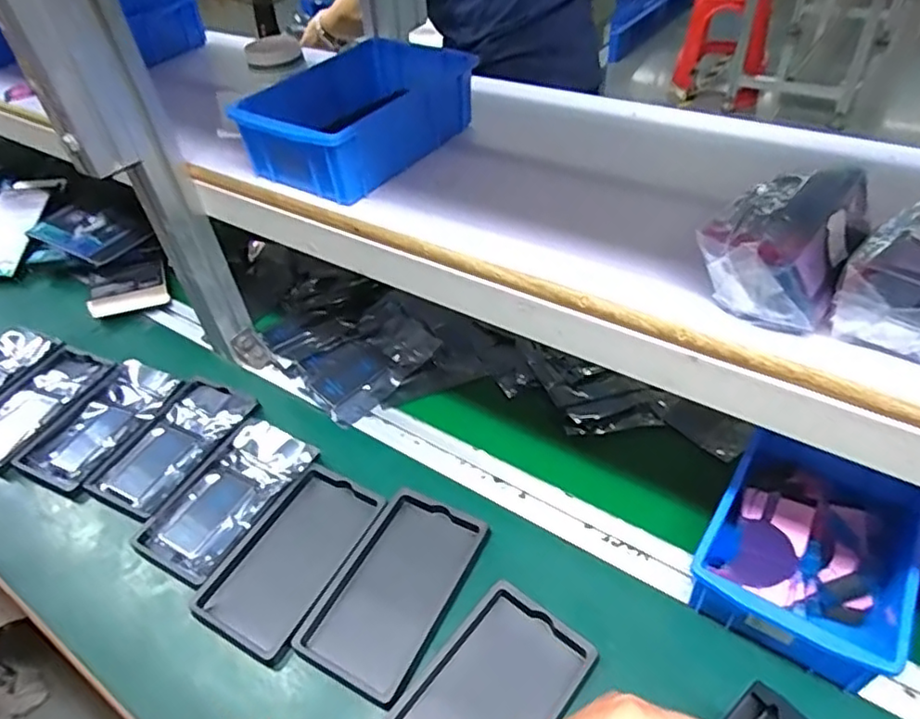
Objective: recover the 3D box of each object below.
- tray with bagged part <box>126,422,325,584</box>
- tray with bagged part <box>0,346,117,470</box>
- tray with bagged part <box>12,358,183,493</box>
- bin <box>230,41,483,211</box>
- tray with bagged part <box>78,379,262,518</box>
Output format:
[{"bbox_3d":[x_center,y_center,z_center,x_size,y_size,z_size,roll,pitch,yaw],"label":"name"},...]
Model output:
[{"bbox_3d":[-0.218,0.126,0.588,0.095,0.019,0.158,22,50,27],"label":"tray with bagged part"},{"bbox_3d":[-0.475,0.052,0.703,0.092,0.021,0.155,15,47,21],"label":"tray with bagged part"},{"bbox_3d":[-0.386,0.065,0.673,0.102,0.024,0.155,17,48,23],"label":"tray with bagged part"},{"bbox_3d":[-0.088,-0.218,0.563,0.130,0.061,0.189,23,51,27],"label":"bin"},{"bbox_3d":[-0.292,0.086,0.644,0.094,0.014,0.158,20,49,25],"label":"tray with bagged part"}]

